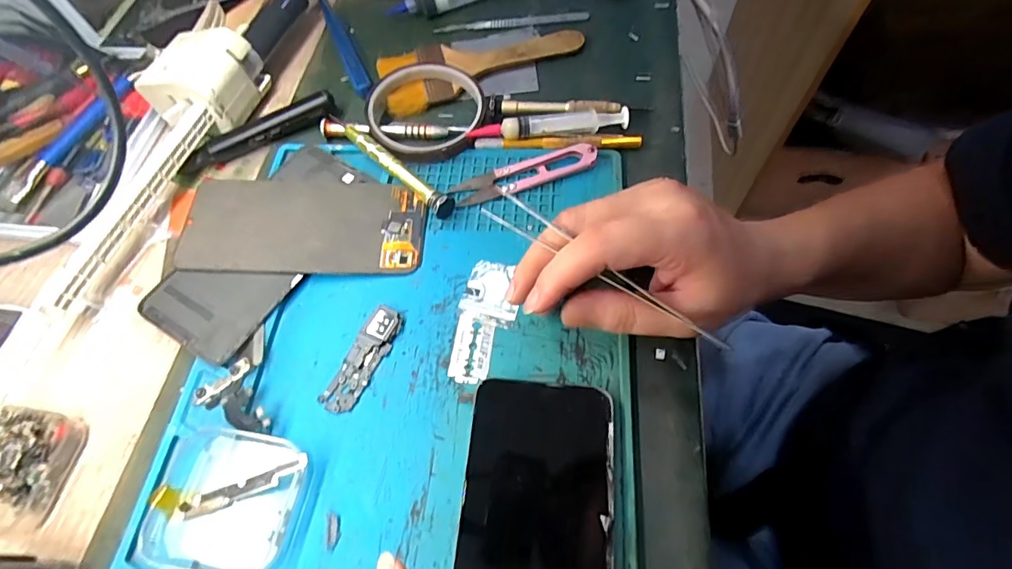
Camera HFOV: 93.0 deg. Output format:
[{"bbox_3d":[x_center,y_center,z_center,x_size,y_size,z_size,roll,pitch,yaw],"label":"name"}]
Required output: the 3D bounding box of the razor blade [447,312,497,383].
[{"bbox_3d":[-0.019,0.035,0.272,0.022,0.004,0.041,7,63,7],"label":"razor blade"}]

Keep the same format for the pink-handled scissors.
[{"bbox_3d":[0.012,-0.076,0.322,0.097,0.012,0.022,-15,62,-4],"label":"pink-handled scissors"}]

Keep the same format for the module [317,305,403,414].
[{"bbox_3d":[-0.081,0.042,0.273,0.020,0.004,0.064,22,66,15],"label":"module"}]

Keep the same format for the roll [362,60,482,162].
[{"bbox_3d":[-0.058,-0.127,0.349,0.083,0.020,0.084,-2,62,3],"label":"roll"}]

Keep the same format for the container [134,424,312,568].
[{"bbox_3d":[-0.139,0.105,0.236,0.073,0.016,0.063,9,63,8],"label":"container"}]

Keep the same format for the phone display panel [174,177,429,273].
[{"bbox_3d":[-0.129,-0.040,0.310,0.150,0.004,0.068,1,64,-2],"label":"phone display panel"}]

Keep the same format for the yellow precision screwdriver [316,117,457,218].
[{"bbox_3d":[-0.084,-0.086,0.331,0.126,0.016,0.018,36,70,20],"label":"yellow precision screwdriver"}]

